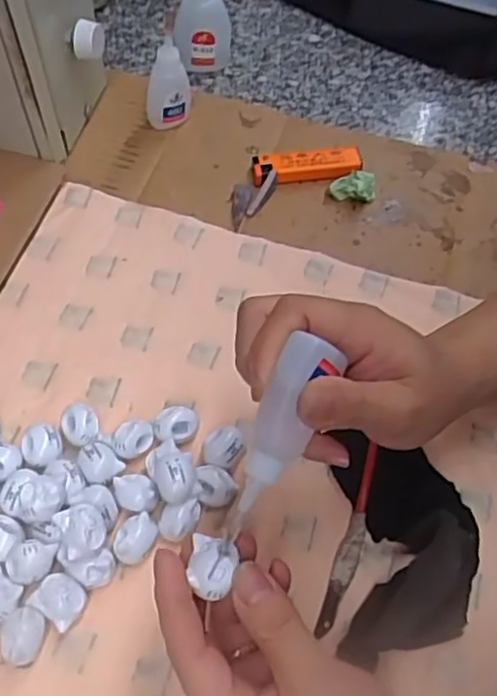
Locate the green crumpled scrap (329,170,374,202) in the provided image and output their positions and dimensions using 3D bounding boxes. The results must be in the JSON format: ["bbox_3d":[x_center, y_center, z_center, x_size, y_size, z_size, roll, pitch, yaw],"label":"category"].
[{"bbox_3d":[0.075,-0.117,0.498,0.031,0.018,0.019,-4,59,-7],"label":"green crumpled scrap"}]

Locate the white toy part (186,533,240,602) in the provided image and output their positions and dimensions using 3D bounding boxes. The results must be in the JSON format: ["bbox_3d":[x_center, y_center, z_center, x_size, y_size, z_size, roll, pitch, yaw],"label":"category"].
[{"bbox_3d":[-0.015,0.090,0.284,0.019,0.011,0.026,8,58,1],"label":"white toy part"}]

